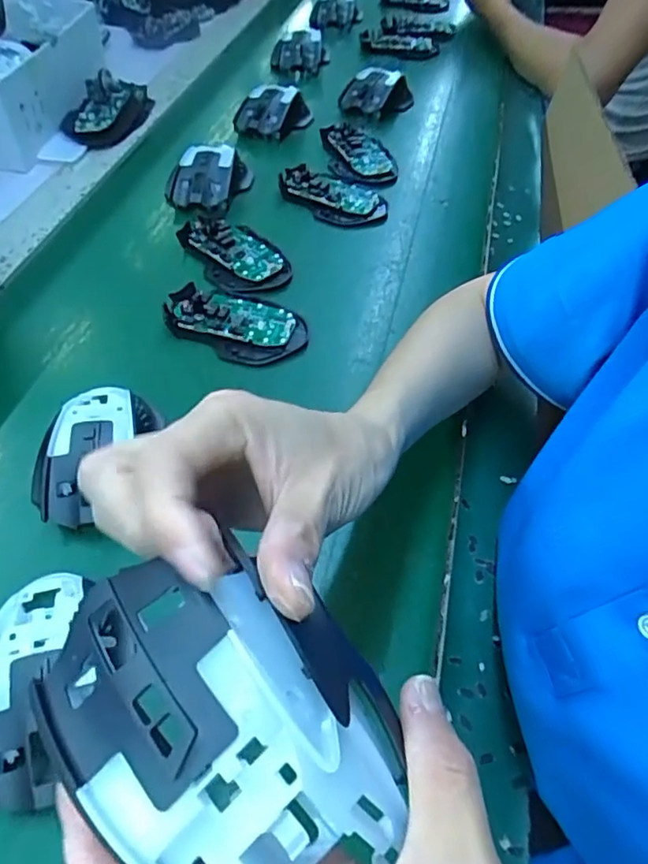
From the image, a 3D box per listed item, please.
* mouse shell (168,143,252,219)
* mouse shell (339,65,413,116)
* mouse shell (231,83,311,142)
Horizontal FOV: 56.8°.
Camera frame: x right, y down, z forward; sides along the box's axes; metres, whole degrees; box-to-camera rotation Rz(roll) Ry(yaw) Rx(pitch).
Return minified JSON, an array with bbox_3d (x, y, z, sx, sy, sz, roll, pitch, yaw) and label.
[{"bbox_3d":[-0.117,-0.257,0.605,0.066,0.039,0.095,15,52,10],"label":"mouse shell"},{"bbox_3d":[0.065,-0.424,0.750,0.090,0.037,0.065,-34,59,-26],"label":"mouse shell"},{"bbox_3d":[-0.057,-0.380,0.709,0.064,0.037,0.097,32,57,22],"label":"mouse shell"}]

